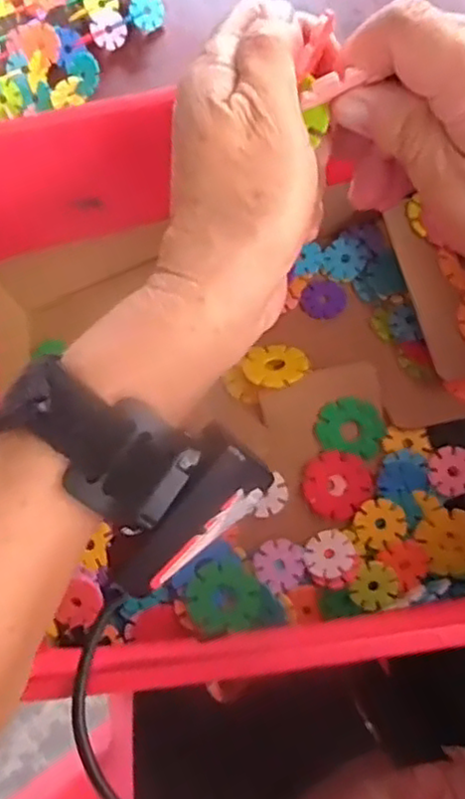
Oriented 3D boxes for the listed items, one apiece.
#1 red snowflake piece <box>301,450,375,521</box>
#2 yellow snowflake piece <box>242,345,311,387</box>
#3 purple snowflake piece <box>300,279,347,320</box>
[{"bbox_3d":[0.068,0.055,0.440,0.044,0.004,0.044,0,88,-6],"label":"red snowflake piece"},{"bbox_3d":[0.030,-0.023,0.461,0.043,0.004,0.036,28,65,31],"label":"yellow snowflake piece"},{"bbox_3d":[0.066,-0.073,0.494,0.032,0.006,0.030,-1,69,2],"label":"purple snowflake piece"}]

